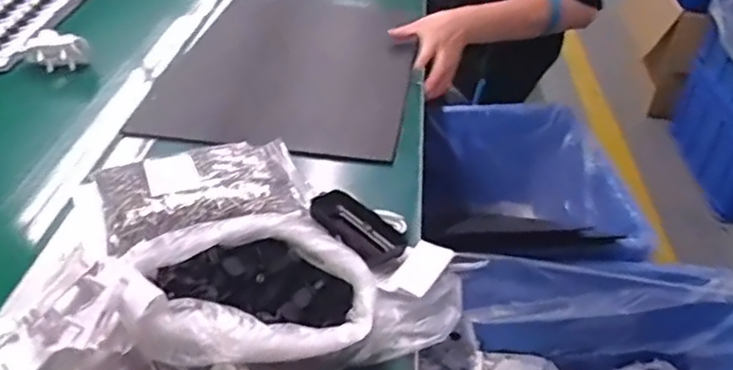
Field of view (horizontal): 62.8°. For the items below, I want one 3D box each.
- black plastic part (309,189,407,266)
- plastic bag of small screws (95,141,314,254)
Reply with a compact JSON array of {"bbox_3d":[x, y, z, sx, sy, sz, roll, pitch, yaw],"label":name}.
[{"bbox_3d":[-0.012,0.044,0.639,0.061,0.026,0.116,-26,46,-31],"label":"black plastic part"},{"bbox_3d":[-0.179,-0.004,0.674,0.223,0.039,0.144,-15,42,-21],"label":"plastic bag of small screws"}]

